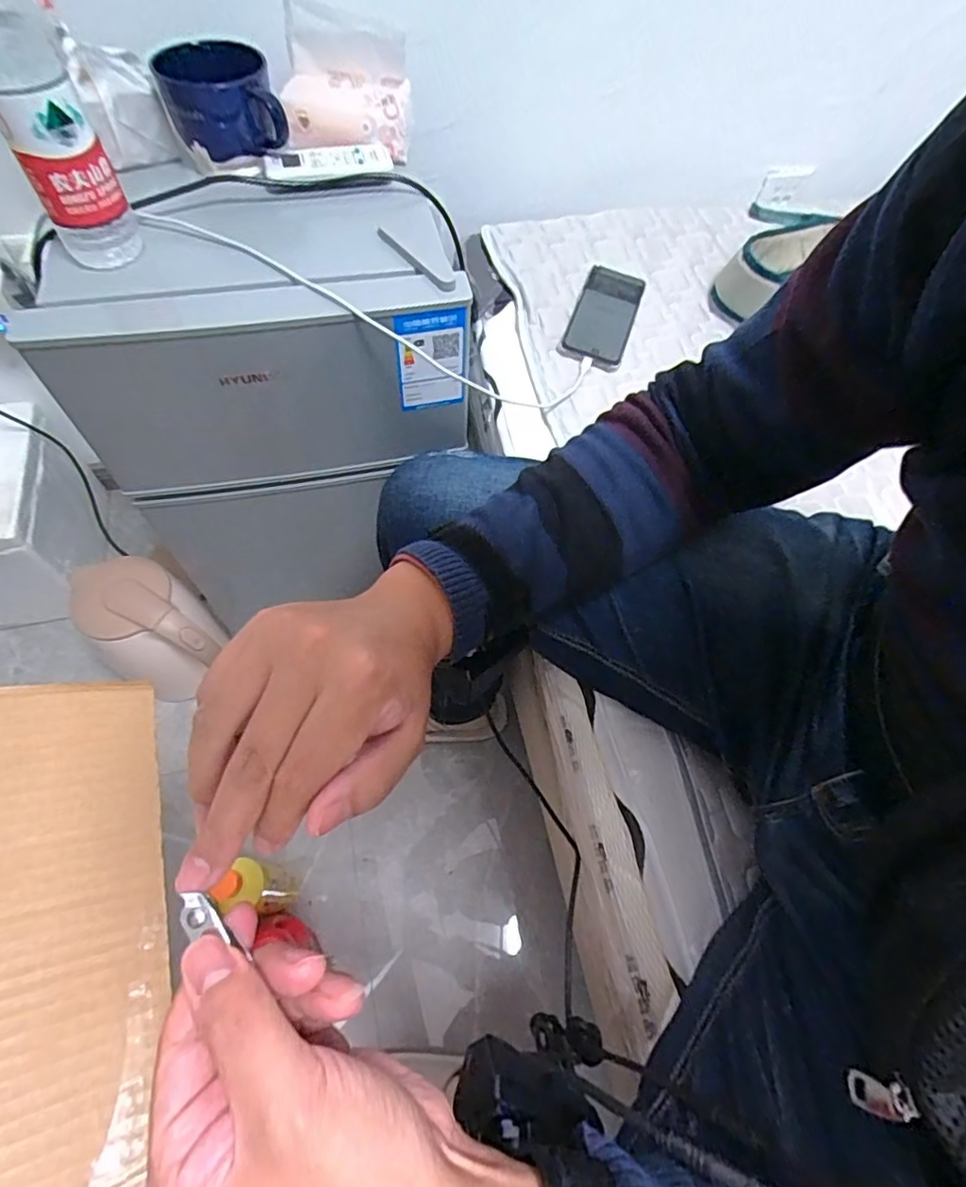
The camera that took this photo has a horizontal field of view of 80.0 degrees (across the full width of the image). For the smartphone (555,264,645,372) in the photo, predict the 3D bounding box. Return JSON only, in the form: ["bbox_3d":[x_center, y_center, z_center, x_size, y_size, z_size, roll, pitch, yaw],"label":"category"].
[{"bbox_3d":[0.152,-0.350,0.720,0.074,0.011,0.173,18,62,7],"label":"smartphone"}]

